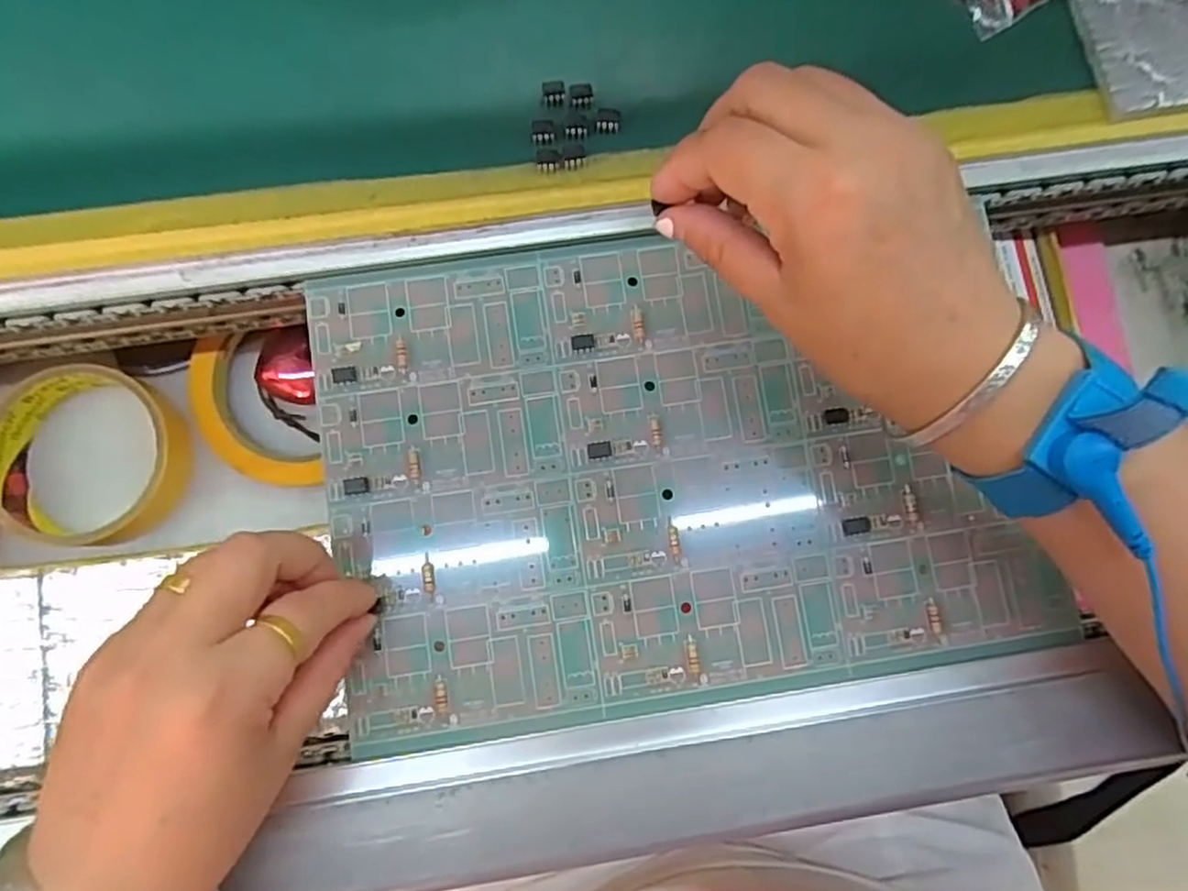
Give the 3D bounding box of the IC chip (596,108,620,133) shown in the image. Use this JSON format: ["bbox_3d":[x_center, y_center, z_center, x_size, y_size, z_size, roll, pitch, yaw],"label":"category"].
[{"bbox_3d":[0.006,-0.131,0.288,0.010,0.004,0.010,0,85,-3],"label":"IC chip"}]

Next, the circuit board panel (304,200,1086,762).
[{"bbox_3d":[0.031,0.008,0.288,0.266,0.004,0.182,-8,83,-3],"label":"circuit board panel"}]

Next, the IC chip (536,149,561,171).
[{"bbox_3d":[-0.018,-0.113,0.285,0.010,0.004,0.008,-3,85,-3],"label":"IC chip"}]

